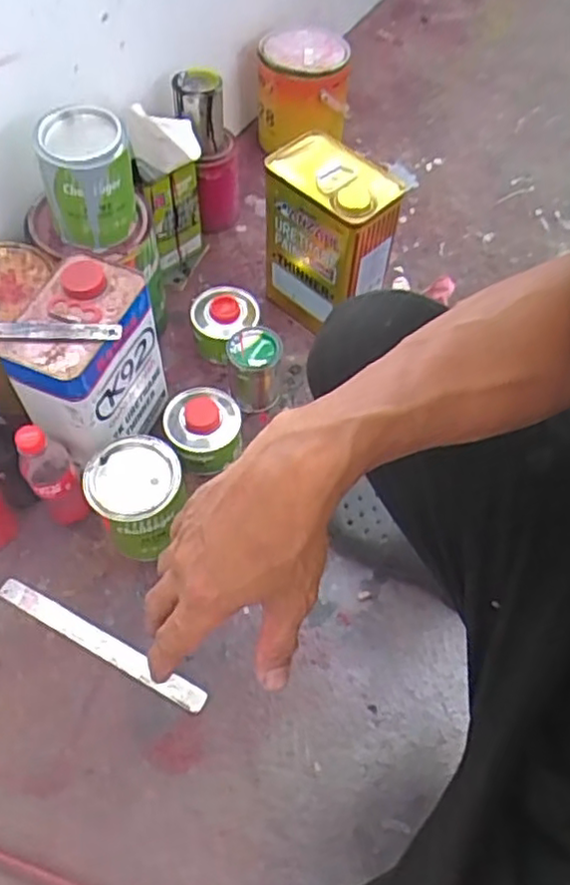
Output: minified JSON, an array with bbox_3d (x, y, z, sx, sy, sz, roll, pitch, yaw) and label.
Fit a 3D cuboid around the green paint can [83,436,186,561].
[{"bbox_3d":[-0.169,0.073,0.811,0.102,0.138,0.095,0,58,0],"label":"green paint can"}]

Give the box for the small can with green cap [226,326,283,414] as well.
[{"bbox_3d":[-0.040,-0.098,0.934,0.074,0.090,0.079,-5,58,-3],"label":"small can with green cap"}]

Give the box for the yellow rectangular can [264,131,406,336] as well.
[{"bbox_3d":[0.064,-0.271,0.951,0.123,0.240,0.150,-36,65,-20],"label":"yellow rectangular can"}]

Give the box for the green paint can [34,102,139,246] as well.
[{"bbox_3d":[-0.238,-0.320,0.823,0.105,0.128,0.104,1,59,-1],"label":"green paint can"}]

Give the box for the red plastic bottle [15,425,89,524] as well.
[{"bbox_3d":[-0.269,0.040,0.793,0.054,0.184,0.052,0,58,0],"label":"red plastic bottle"}]

